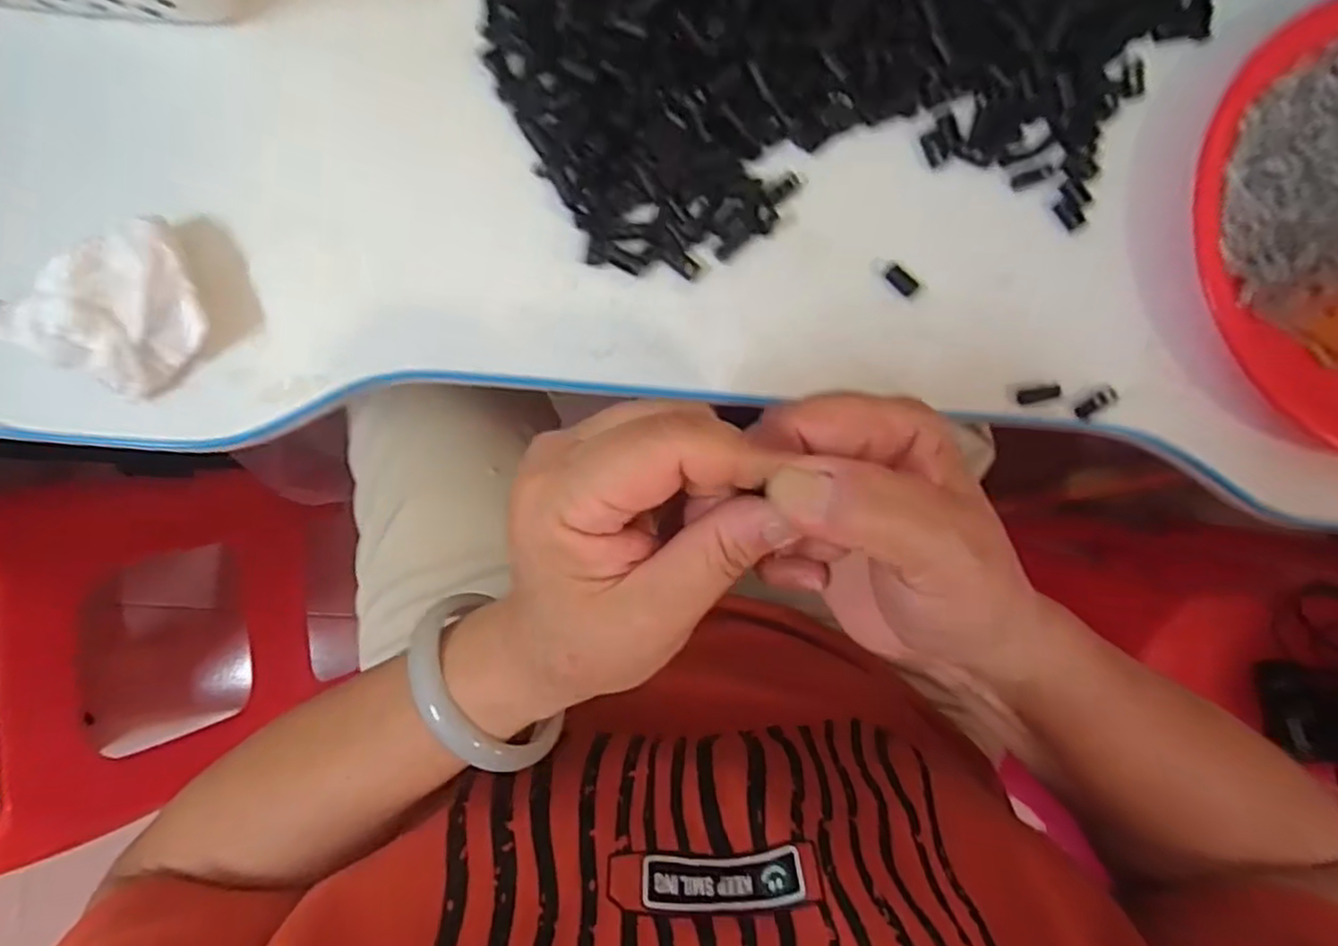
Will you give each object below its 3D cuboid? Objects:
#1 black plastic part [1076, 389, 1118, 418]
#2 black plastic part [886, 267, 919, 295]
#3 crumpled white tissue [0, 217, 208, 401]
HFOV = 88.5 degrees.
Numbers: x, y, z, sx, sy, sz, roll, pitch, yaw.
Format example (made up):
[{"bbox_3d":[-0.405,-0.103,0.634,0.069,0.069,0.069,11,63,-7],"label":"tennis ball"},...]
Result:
[{"bbox_3d":[0.208,-0.034,0.334,0.022,0.004,0.008,-28,91,-4],"label":"black plastic part"},{"bbox_3d":[0.112,-0.092,0.329,0.008,0.005,0.016,-45,92,-3],"label":"black plastic part"},{"bbox_3d":[-0.244,-0.064,0.295,0.084,0.032,0.061,-31,91,-4],"label":"crumpled white tissue"}]

